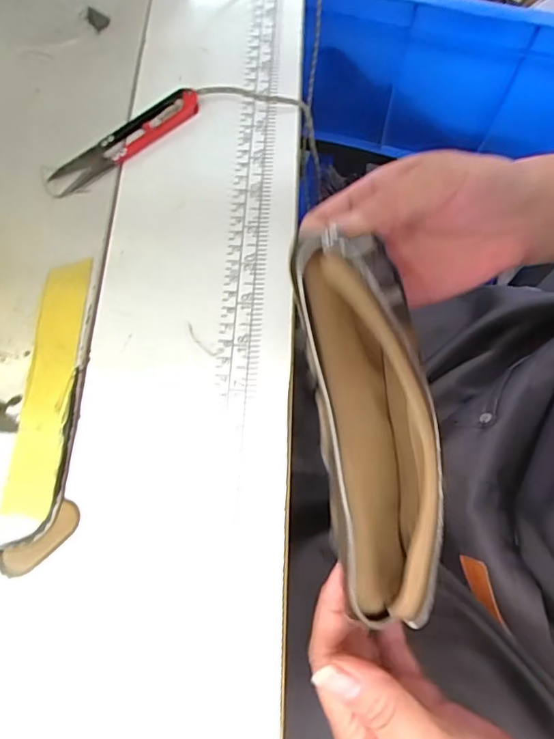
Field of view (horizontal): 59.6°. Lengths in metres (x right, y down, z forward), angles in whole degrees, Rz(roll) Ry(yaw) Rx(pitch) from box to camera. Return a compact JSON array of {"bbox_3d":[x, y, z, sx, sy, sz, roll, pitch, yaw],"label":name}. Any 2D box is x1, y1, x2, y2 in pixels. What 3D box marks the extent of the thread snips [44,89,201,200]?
[{"bbox_3d":[-0.095,-0.146,0.305,0.105,0.007,0.022,-38,76,-13],"label":"thread snips"}]

